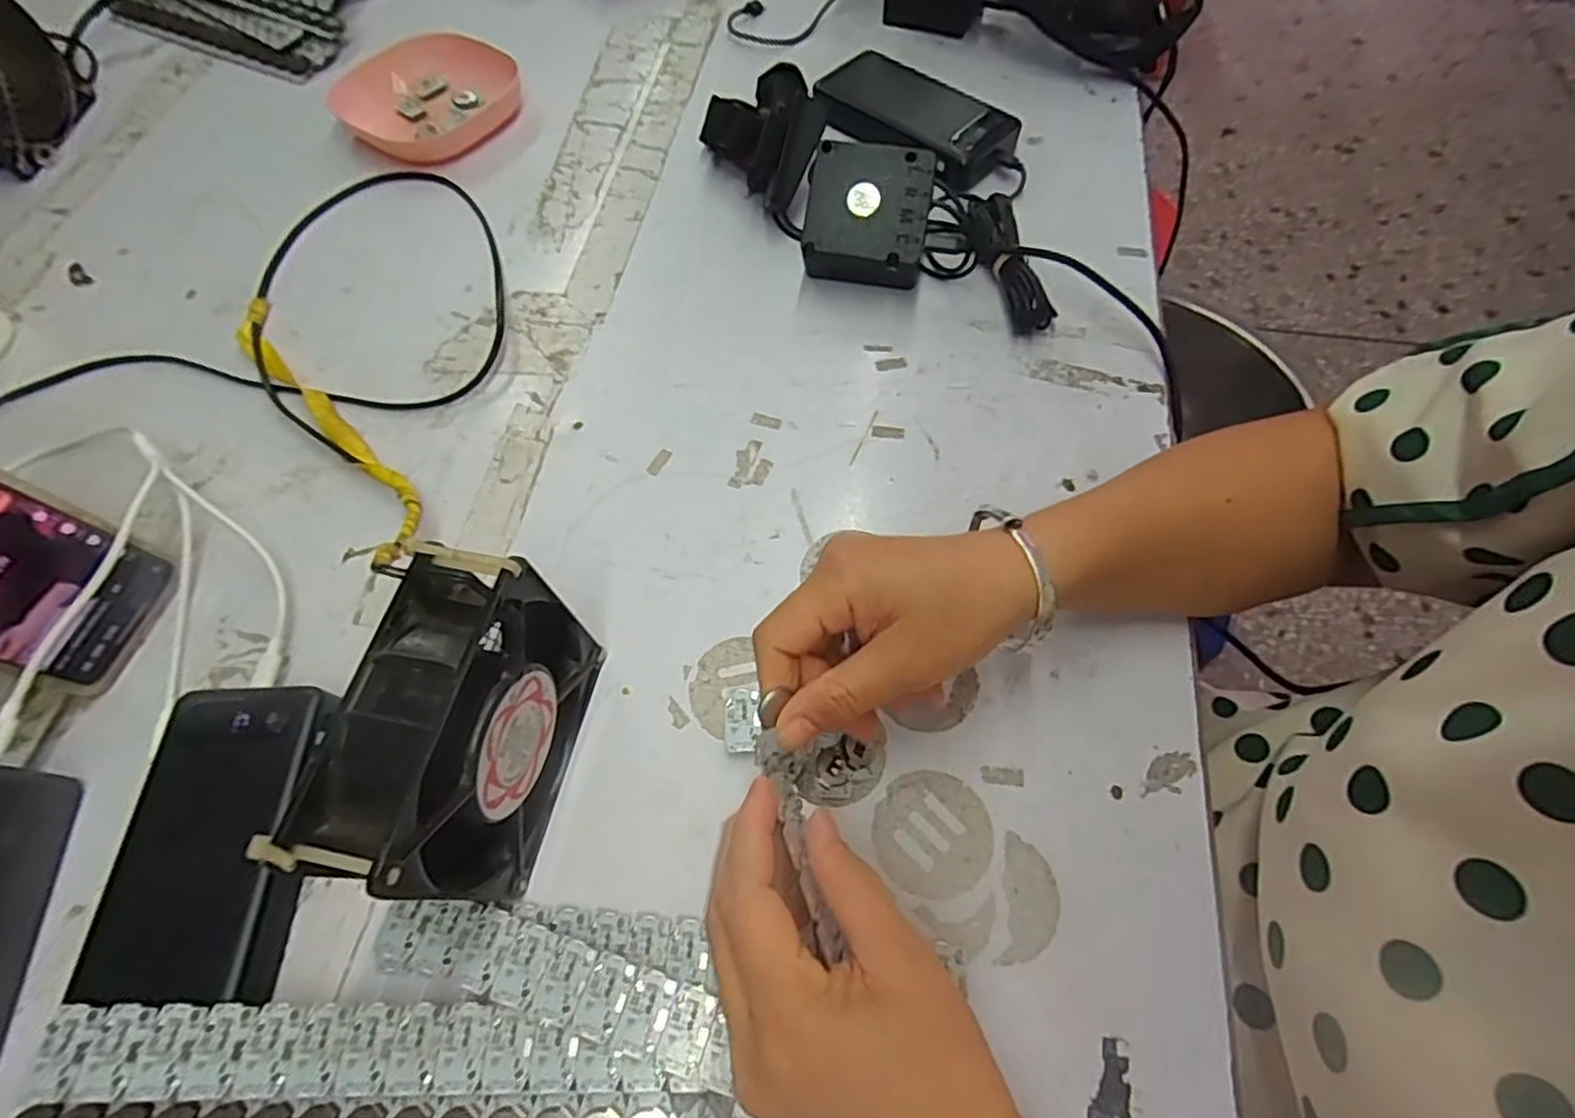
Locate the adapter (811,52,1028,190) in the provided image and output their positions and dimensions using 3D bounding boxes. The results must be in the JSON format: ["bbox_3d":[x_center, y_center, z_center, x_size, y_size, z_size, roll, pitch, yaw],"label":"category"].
[{"bbox_3d":[0.102,-0.344,0.528,0.158,0.028,0.079,37,70,18],"label":"adapter"}]

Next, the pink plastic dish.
[{"bbox_3d":[-0.305,-0.389,0.566,0.142,0.020,0.135,-1,64,1],"label":"pink plastic dish"}]

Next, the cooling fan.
[{"bbox_3d":[-0.128,0.069,0.285,0.044,0.120,0.132,9,64,6],"label":"cooling fan"}]

